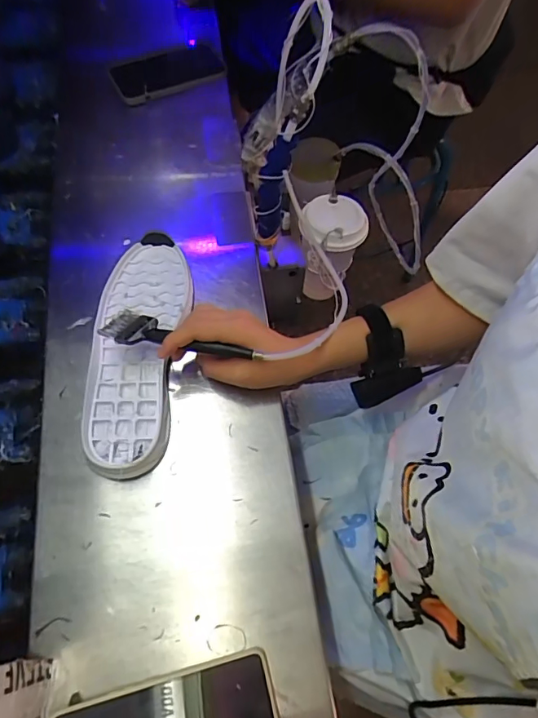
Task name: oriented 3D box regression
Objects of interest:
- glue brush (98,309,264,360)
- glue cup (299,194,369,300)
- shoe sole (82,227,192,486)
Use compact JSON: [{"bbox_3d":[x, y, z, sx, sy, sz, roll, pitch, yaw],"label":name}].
[{"bbox_3d":[-0.091,-0.020,0.460,0.145,0.010,0.034,13,65,9],"label":"glue brush"},{"bbox_3d":[0.079,-0.145,0.656,0.088,0.129,0.102,16,65,6],"label":"glue cup"},{"bbox_3d":[-0.138,-0.013,0.495,0.091,0.031,0.259,3,64,0],"label":"shoe sole"}]

